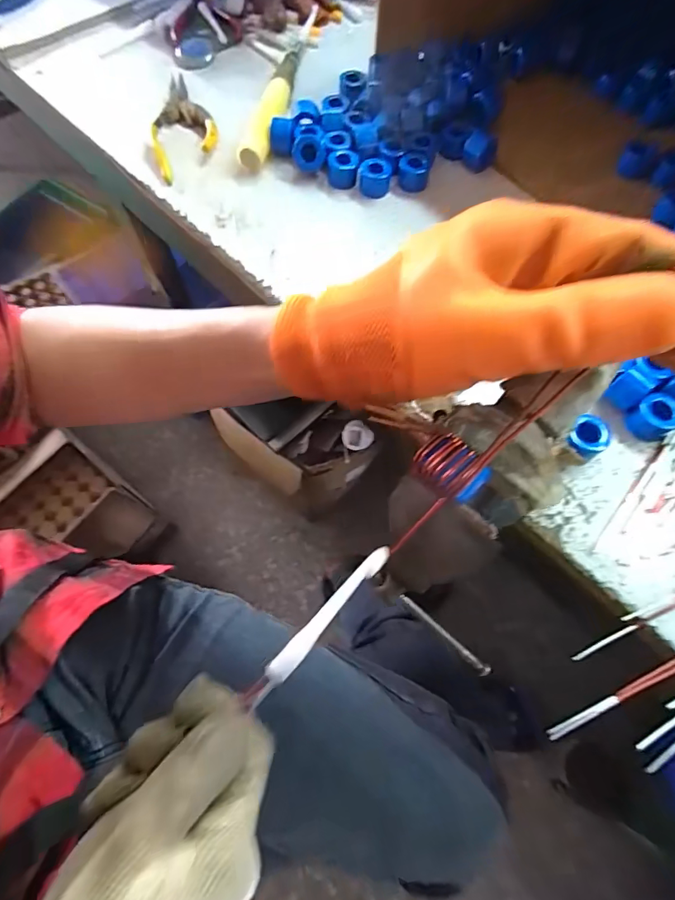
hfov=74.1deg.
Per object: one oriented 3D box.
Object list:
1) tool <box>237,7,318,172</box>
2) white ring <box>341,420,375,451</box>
[{"bbox_3d":[-0.054,-0.364,0.432,0.024,0.030,0.247,7,67,5],"label":"tool"},{"bbox_3d":[0.032,-0.022,0.728,0.042,0.031,0.045,-1,67,1],"label":"white ring"}]

